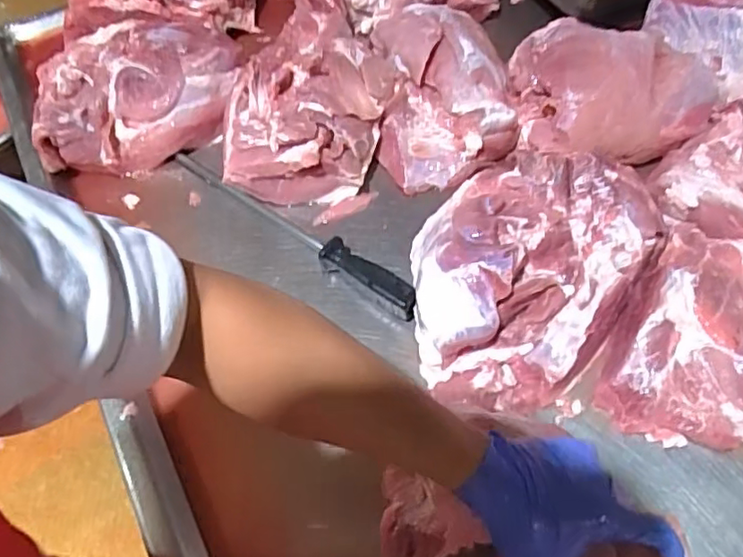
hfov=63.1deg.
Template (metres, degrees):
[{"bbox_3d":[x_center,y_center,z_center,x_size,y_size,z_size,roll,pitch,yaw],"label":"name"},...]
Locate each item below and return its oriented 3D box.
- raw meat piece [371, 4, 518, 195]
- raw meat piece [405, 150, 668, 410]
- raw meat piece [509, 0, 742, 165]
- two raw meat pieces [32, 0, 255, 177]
[{"bbox_3d":[0.089,-0.234,0.752,0.161,0.098,0.224,-2,56,3],"label":"raw meat piece"},{"bbox_3d":[0.151,-0.020,0.611,0.216,0.081,0.295,32,64,22],"label":"raw meat piece"},{"bbox_3d":[0.389,-0.272,0.729,0.434,0.097,0.206,-13,56,-4],"label":"raw meat piece"},{"bbox_3d":[-0.303,-0.321,0.840,0.250,0.120,0.367,-5,56,1],"label":"two raw meat pieces"}]

